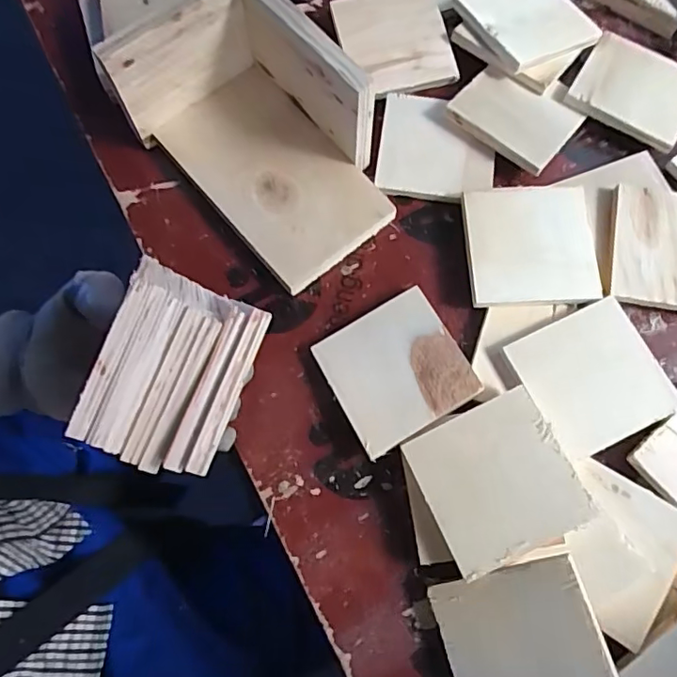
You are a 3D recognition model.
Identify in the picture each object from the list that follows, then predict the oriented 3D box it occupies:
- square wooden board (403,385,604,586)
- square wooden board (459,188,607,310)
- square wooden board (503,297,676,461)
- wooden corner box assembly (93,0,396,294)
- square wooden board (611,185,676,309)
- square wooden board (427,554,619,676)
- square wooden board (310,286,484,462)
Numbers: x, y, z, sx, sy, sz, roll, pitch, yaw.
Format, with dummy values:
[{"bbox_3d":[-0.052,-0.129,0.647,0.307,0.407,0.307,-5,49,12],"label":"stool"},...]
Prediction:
[{"bbox_3d":[0.098,0.088,0.350,0.090,0.005,0.089,-26,62,1],"label":"square wooden board"},{"bbox_3d":[0.142,-0.069,0.415,0.091,0.007,0.091,-5,78,1],"label":"square wooden board"},{"bbox_3d":[0.174,0.028,0.387,0.092,0.010,0.089,-25,75,-5],"label":"square wooden board"},{"bbox_3d":[-0.052,-0.146,0.407,0.128,0.096,0.188,-39,77,-8],"label":"wooden corner box assembly"},{"bbox_3d":[0.247,-0.065,0.414,0.086,0.014,0.091,9,75,4],"label":"square wooden board"},{"bbox_3d":[0.107,0.183,0.326,0.090,0.004,0.089,-23,73,22],"label":"square wooden board"},{"bbox_3d":[0.039,0.021,0.387,0.090,0.006,0.090,-29,70,-5],"label":"square wooden board"}]

